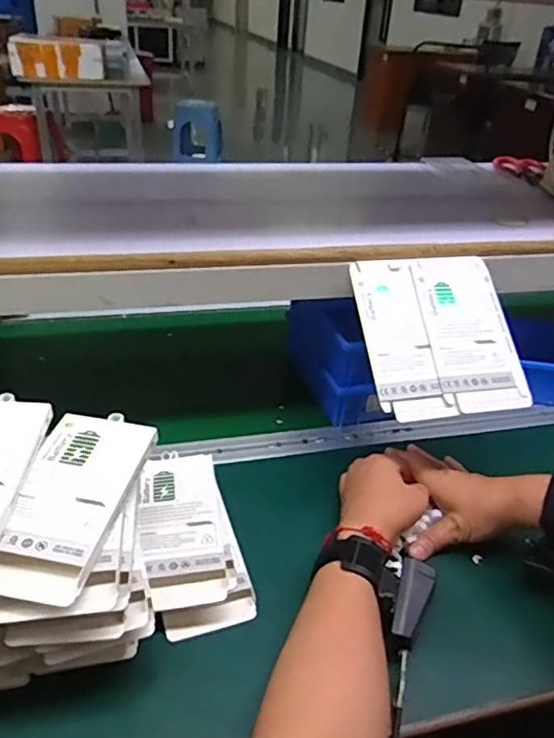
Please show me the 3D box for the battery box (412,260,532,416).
[{"bbox_3d":[0.190,-0.038,0.586,0.088,0.010,0.168,-4,66,-13],"label":"battery box"}]

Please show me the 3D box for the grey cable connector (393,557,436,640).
[{"bbox_3d":[0.113,0.188,0.488,0.026,0.017,0.074,16,47,17],"label":"grey cable connector"}]

